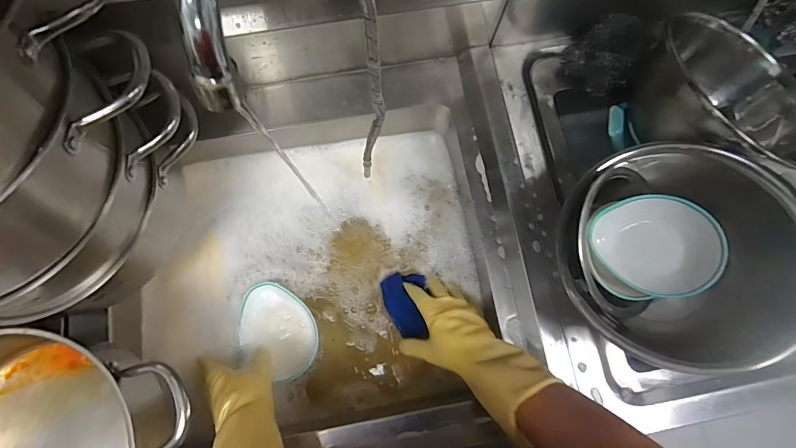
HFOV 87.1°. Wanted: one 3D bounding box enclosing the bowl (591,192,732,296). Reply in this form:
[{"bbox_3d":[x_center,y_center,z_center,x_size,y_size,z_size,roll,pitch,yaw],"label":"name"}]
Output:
[{"bbox_3d":[0.301,0.026,0.506,0.142,0.057,0.118,0,78,-1],"label":"bowl"}]

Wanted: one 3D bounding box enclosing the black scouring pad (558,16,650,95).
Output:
[{"bbox_3d":[0.302,-0.248,0.603,0.099,0.056,0.109,36,80,6],"label":"black scouring pad"}]

